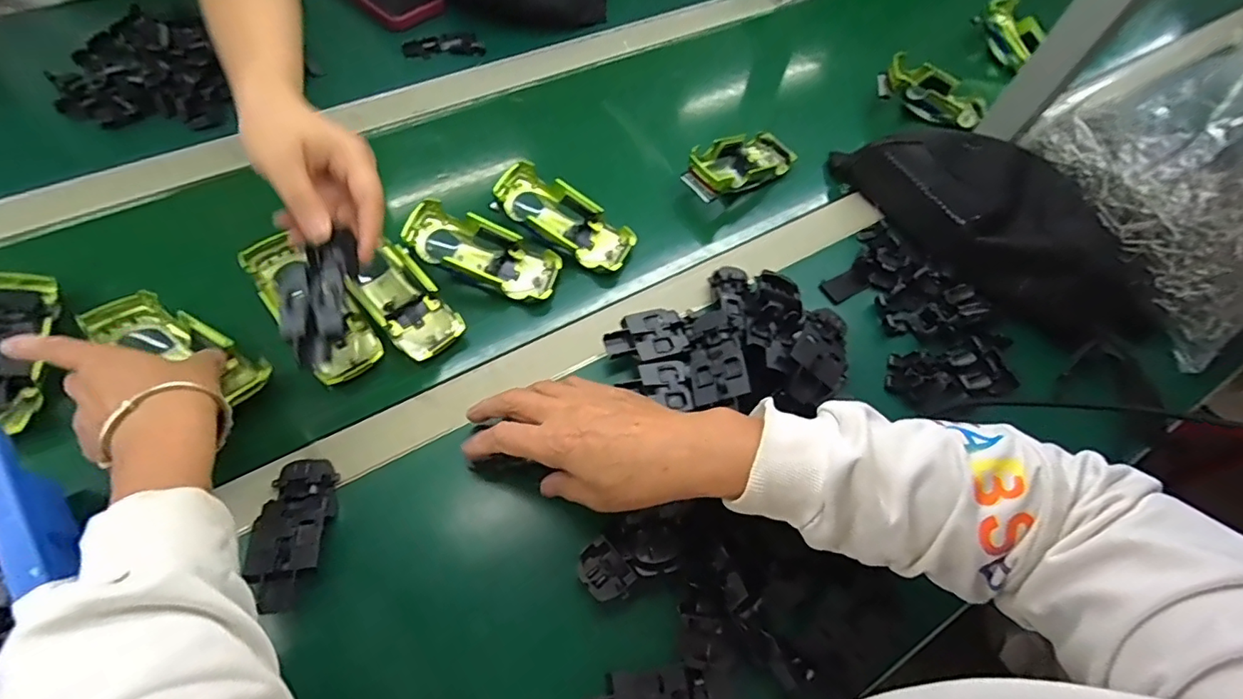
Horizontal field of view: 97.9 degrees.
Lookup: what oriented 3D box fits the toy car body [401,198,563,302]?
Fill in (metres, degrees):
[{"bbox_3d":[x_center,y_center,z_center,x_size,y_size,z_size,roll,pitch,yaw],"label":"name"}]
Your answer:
[{"bbox_3d":[-0.123,-0.085,0.488,0.132,0.033,0.054,23,65,-6],"label":"toy car body"}]

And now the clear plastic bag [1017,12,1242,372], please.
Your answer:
[{"bbox_3d":[0.601,-0.174,0.488,0.272,0.145,0.253,-16,66,-10],"label":"clear plastic bag"}]

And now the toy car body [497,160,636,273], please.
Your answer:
[{"bbox_3d":[-0.054,-0.120,0.510,0.133,0.029,0.055,33,67,-1],"label":"toy car body"}]

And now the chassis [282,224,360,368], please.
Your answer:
[{"bbox_3d":[-0.200,-0.034,0.364,0.041,0.023,0.086,1,64,-2],"label":"chassis"}]

